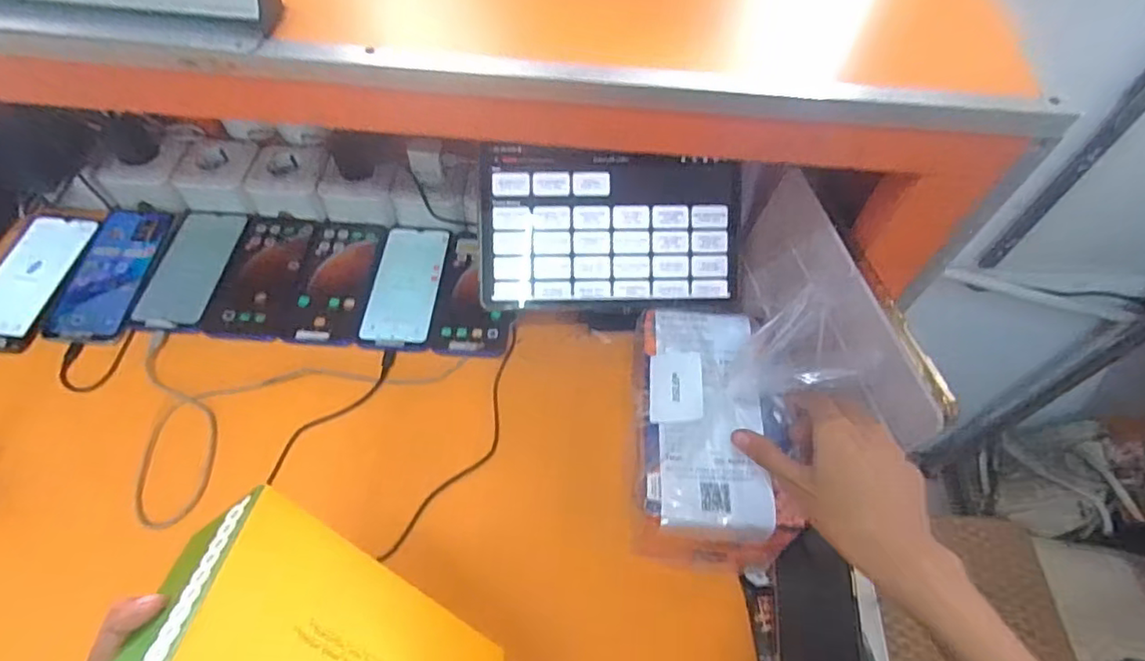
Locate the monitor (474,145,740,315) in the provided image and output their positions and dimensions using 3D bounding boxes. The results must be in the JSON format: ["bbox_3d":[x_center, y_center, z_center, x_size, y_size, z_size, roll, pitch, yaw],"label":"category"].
[{"bbox_3d":[0.037,-0.097,0.573,0.247,0.005,0.152,0,95,-2],"label":"monitor"}]

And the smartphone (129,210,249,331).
[{"bbox_3d":[-0.409,-0.073,0.635,0.072,0.005,0.154,3,58,0],"label":"smartphone"}]

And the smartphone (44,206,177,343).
[{"bbox_3d":[-0.488,-0.063,0.621,0.082,0.010,0.162,1,58,-1],"label":"smartphone"}]

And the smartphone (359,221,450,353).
[{"bbox_3d":[-0.178,-0.052,0.635,0.071,0.008,0.163,3,58,0],"label":"smartphone"}]

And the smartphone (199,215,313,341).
[{"bbox_3d":[-0.332,-0.061,0.632,0.081,0.004,0.160,3,58,0],"label":"smartphone"}]

